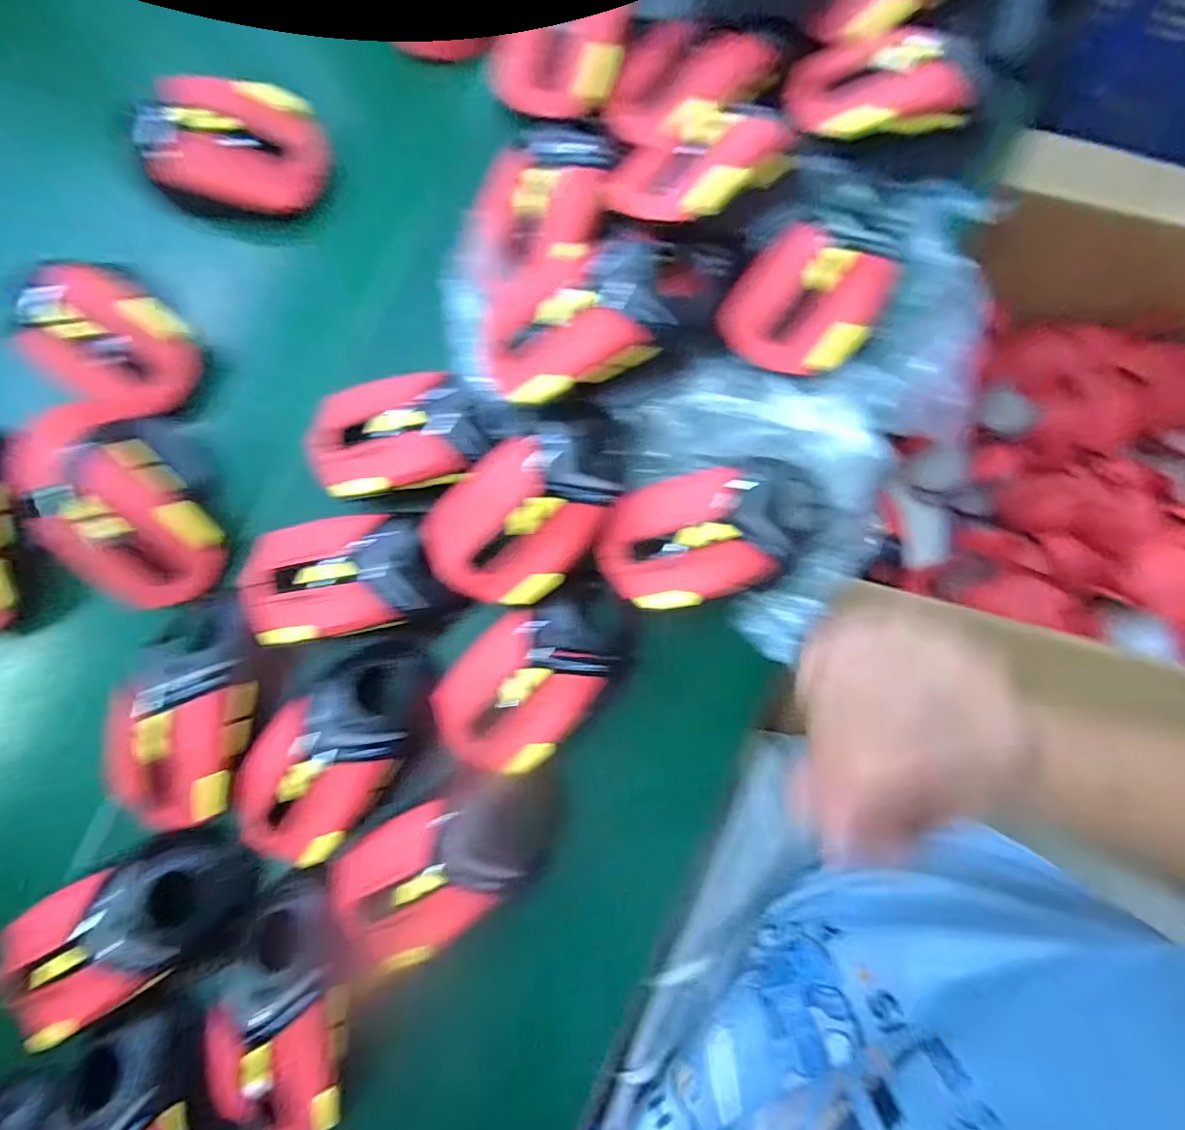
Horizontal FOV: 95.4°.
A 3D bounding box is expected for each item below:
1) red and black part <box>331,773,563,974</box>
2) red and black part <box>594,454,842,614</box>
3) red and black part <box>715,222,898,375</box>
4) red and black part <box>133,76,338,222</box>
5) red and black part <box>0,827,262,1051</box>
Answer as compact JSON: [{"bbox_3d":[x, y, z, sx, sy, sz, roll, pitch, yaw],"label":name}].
[{"bbox_3d":[-0.073,0.149,0.276,0.113,0.035,0.061,-32,86,-3],"label":"red and black part"},{"bbox_3d":[0.066,-0.018,0.278,0.122,0.031,0.065,-14,86,-2],"label":"red and black part"},{"bbox_3d":[0.111,-0.136,0.278,0.070,0.019,0.072,33,85,2],"label":"red and black part"},{"bbox_3d":[-0.205,-0.237,0.309,0.096,0.028,0.067,-4,85,-1],"label":"red and black part"},{"bbox_3d":[-0.238,0.184,0.270,0.123,0.033,0.064,-30,86,-3],"label":"red and black part"}]

